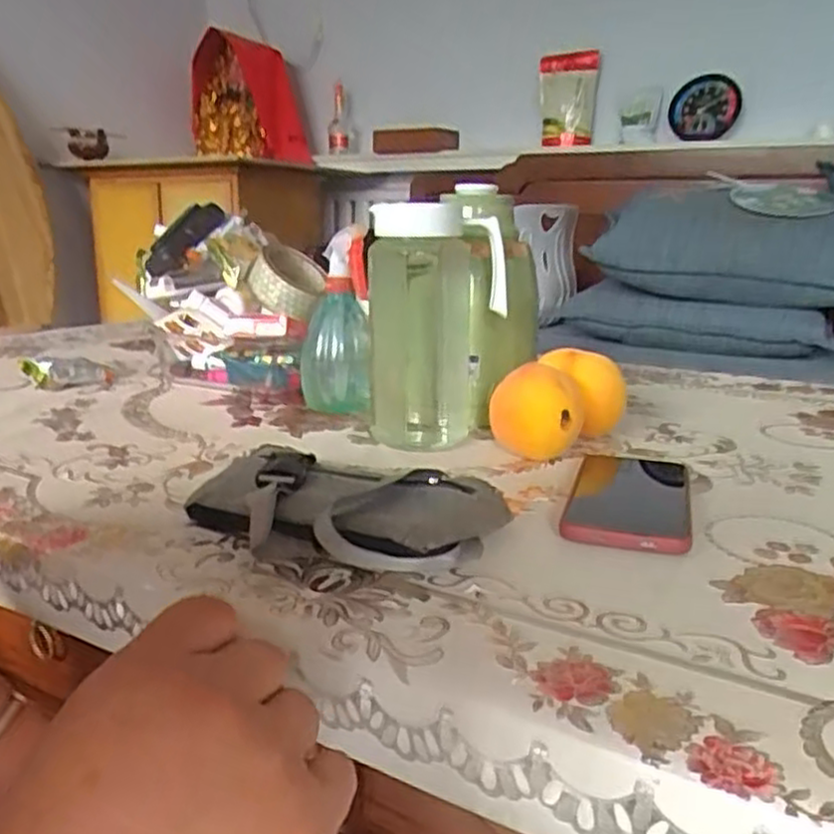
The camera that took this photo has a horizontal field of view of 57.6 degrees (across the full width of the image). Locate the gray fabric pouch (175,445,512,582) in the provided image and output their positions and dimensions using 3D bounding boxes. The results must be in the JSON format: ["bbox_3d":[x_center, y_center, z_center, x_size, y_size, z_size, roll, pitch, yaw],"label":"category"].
[{"bbox_3d":[-0.055,0.057,0.488,0.206,0.035,0.105,7,16,23],"label":"gray fabric pouch"}]

